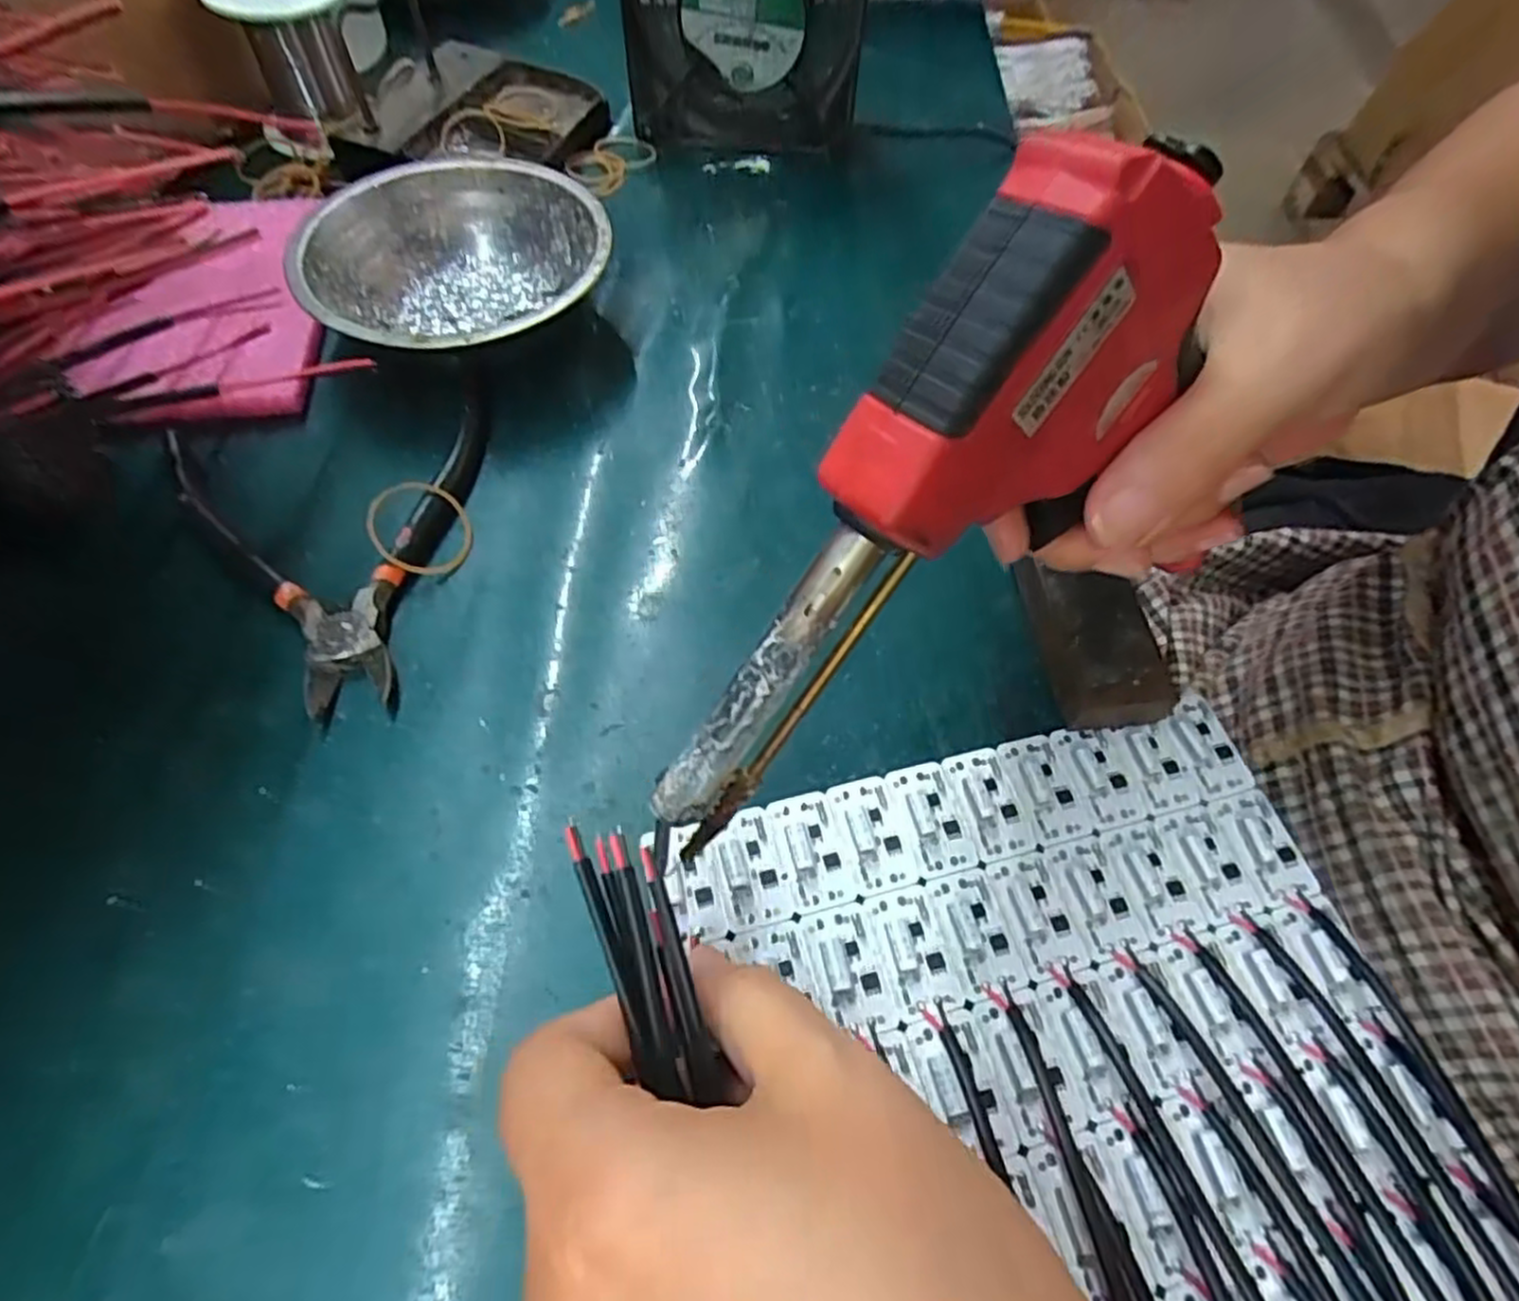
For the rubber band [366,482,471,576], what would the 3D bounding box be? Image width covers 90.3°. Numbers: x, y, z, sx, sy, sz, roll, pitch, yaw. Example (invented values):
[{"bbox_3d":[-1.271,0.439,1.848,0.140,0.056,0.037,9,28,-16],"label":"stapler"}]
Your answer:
[{"bbox_3d":[-0.123,-0.045,0.276,0.035,0.004,0.036,14,66,-32],"label":"rubber band"}]

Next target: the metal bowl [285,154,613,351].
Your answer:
[{"bbox_3d":[-0.127,-0.161,0.330,0.120,0.039,0.121,1,61,-2],"label":"metal bowl"}]

